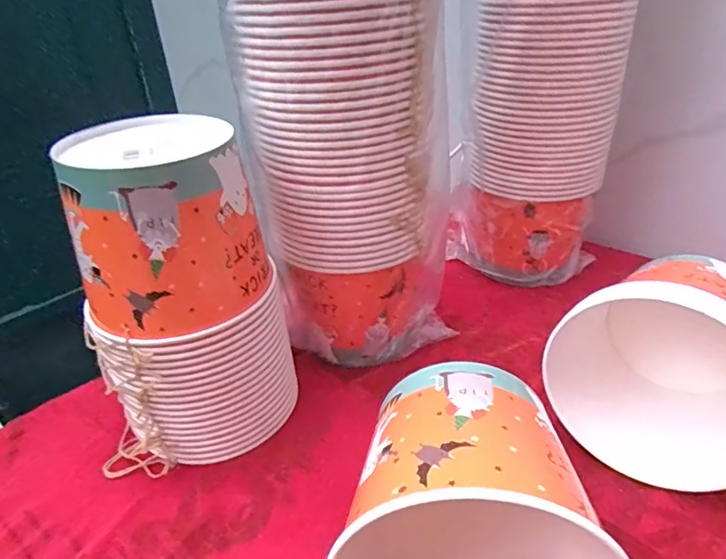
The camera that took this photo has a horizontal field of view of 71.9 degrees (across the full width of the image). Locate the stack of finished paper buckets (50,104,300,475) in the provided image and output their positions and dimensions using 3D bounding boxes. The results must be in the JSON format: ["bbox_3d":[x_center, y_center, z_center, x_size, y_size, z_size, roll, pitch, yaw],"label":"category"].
[{"bbox_3d":[-0.161,0.014,0.447,0.169,0.274,0.149,-11,32,-12],"label":"stack of finished paper buckets"}]

